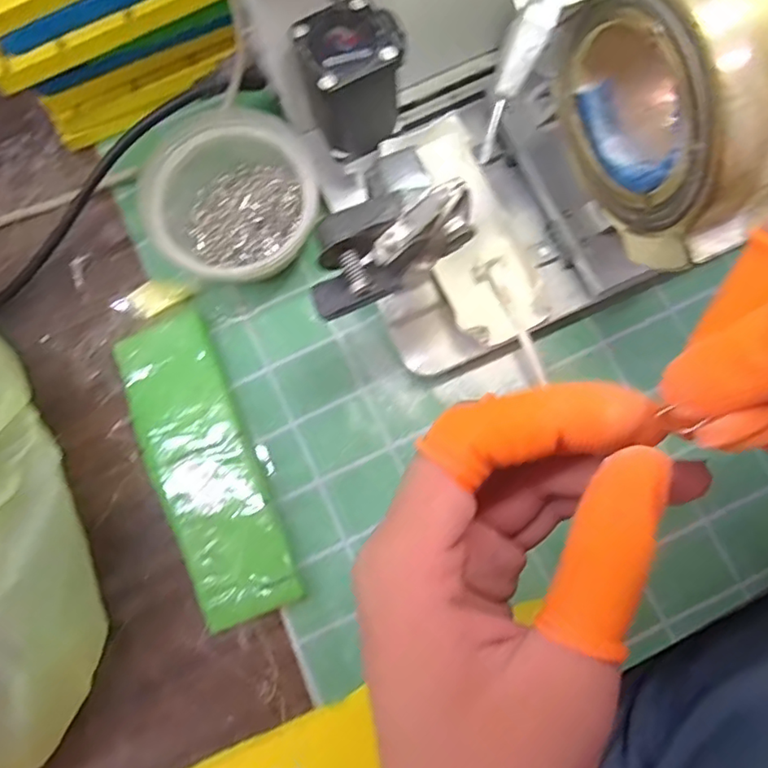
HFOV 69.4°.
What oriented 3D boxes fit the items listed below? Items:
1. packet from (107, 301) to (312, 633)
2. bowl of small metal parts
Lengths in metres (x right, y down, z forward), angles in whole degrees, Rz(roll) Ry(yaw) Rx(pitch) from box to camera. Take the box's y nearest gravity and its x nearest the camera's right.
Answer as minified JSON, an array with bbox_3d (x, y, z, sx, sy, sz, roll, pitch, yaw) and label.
[{"bbox_3d":[-0.105,0.046,0.325,0.056,0.014,0.181,-24,80,-2],"label":"packet"},{"bbox_3d":[-0.088,-0.106,0.335,0.098,0.053,0.104,0,80,2],"label":"bowl of small metal parts"}]

